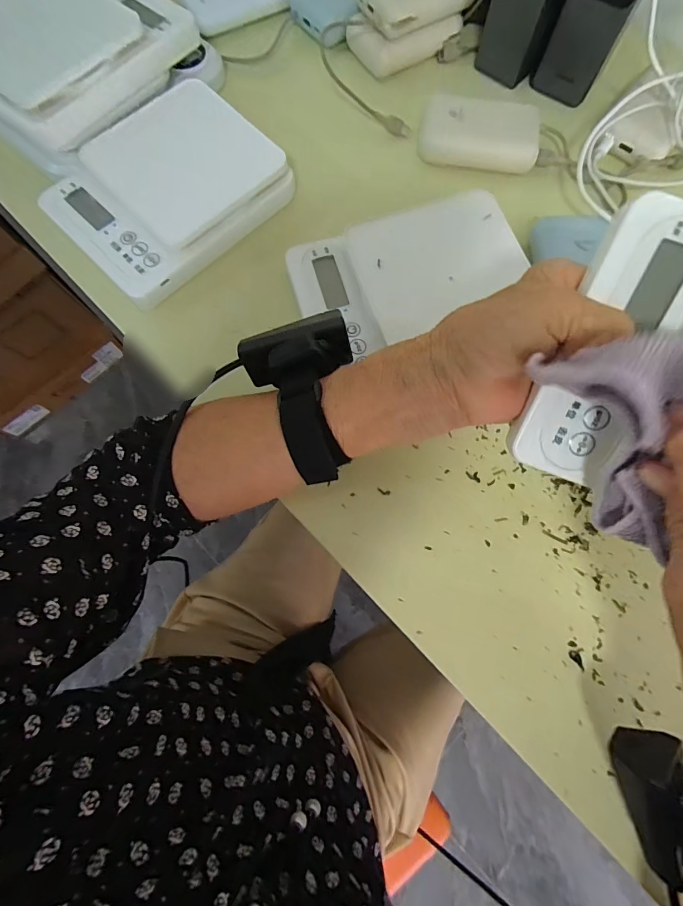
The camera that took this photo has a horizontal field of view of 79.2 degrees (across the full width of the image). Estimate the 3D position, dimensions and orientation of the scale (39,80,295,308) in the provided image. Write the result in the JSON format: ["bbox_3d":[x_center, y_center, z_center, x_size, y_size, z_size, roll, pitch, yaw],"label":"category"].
[{"bbox_3d":[-0.140,-0.217,0.341,0.174,0.036,0.142,-43,80,-9],"label":"scale"}]

